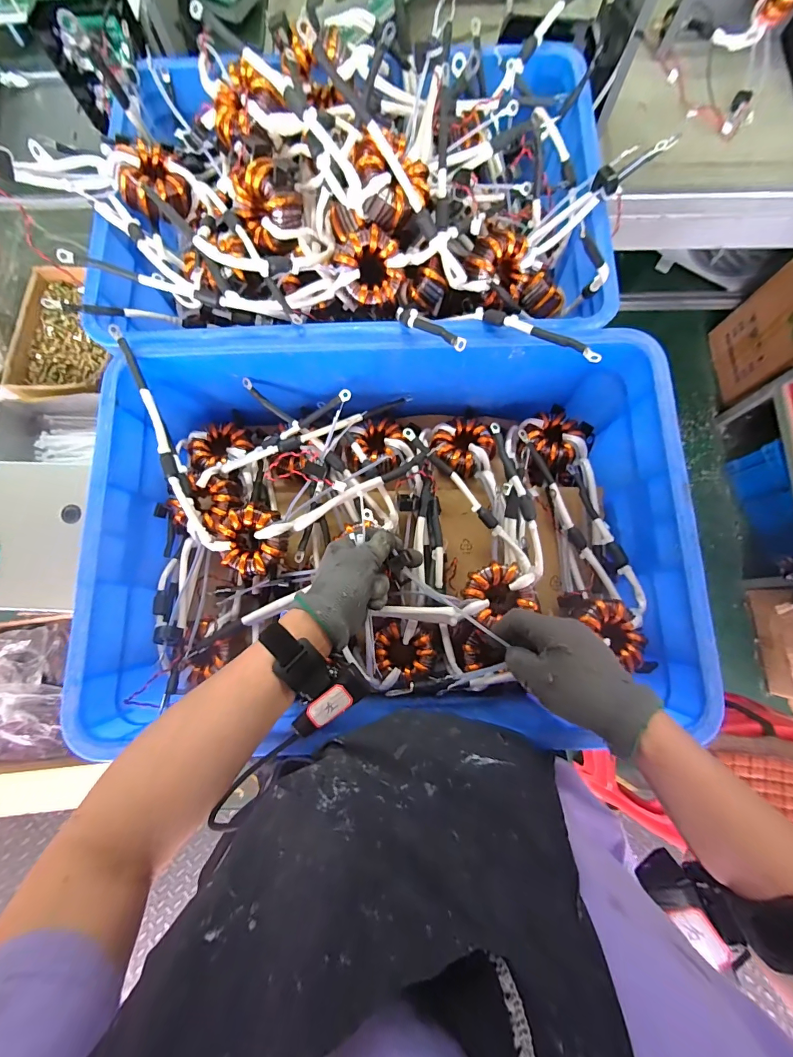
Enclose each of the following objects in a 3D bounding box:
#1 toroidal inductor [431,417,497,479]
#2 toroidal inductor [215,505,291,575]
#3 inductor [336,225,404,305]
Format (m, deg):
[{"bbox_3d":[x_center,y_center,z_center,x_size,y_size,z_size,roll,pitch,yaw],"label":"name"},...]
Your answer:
[{"bbox_3d":[0.086,-0.105,0.513,0.074,0.032,0.078,0,78,0],"label":"toroidal inductor"},{"bbox_3d":[-0.163,0.013,0.449,0.071,0.031,0.072,8,78,1],"label":"toroidal inductor"},{"bbox_3d":[-0.030,-0.296,0.456,0.066,0.037,0.071,-18,119,-1],"label":"inductor"}]

